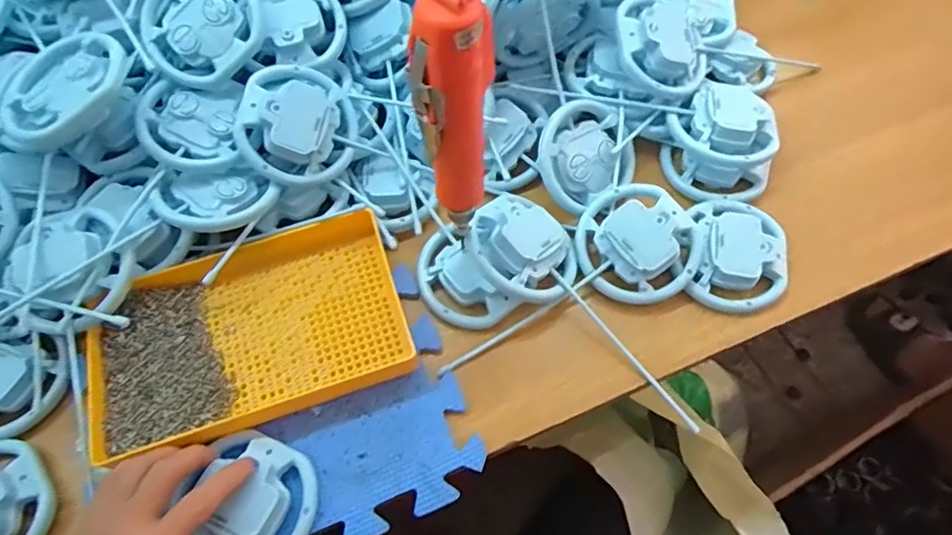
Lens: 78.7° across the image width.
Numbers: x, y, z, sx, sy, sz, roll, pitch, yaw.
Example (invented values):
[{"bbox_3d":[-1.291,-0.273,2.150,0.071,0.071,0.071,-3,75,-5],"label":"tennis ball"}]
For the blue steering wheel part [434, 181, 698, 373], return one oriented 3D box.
[{"bbox_3d":[0.088,0.009,0.490,0.216,0.037,0.104,-35,66,-2],"label":"blue steering wheel part"}]

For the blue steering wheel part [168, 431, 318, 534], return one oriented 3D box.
[{"bbox_3d":[-0.161,0.170,0.412,0.086,0.025,0.093,20,65,12],"label":"blue steering wheel part"}]

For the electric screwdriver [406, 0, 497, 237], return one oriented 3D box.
[{"bbox_3d":[-0.010,-0.081,0.359,0.042,0.190,0.031,-3,62,1],"label":"electric screwdriver"}]

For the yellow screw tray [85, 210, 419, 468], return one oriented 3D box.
[{"bbox_3d":[-0.182,0.053,0.468,0.243,0.031,0.145,-18,63,-7],"label":"yellow screw tray"}]

